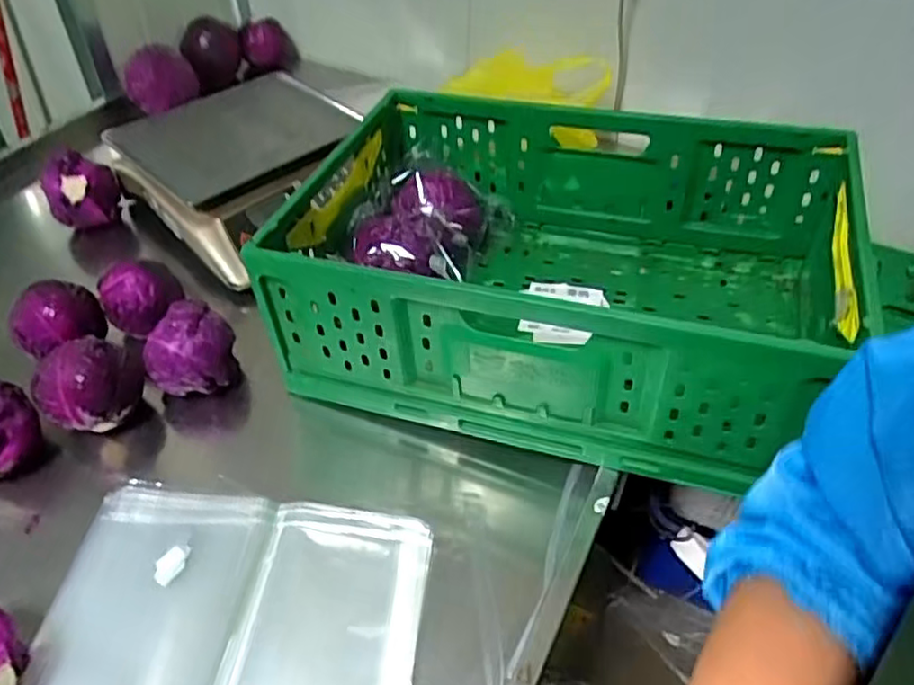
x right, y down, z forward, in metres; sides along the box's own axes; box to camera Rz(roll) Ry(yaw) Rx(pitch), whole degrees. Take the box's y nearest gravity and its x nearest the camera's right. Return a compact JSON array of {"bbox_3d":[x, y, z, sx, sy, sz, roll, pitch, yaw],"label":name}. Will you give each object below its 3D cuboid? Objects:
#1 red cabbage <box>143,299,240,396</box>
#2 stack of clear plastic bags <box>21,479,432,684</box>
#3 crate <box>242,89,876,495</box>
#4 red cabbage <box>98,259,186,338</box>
[{"bbox_3d":[-0.315,0.004,0.795,0.102,0.081,0.089,-22,50,-22],"label":"red cabbage"},{"bbox_3d":[-0.207,0.269,0.618,0.338,0.018,0.276,5,45,3],"label":"stack of clear plastic bags"},{"bbox_3d":[0.134,-0.099,0.827,0.609,0.246,0.421,14,46,12],"label":"crate"},{"bbox_3d":[-0.397,-0.056,0.852,0.093,0.079,0.075,-23,51,-23],"label":"red cabbage"}]

